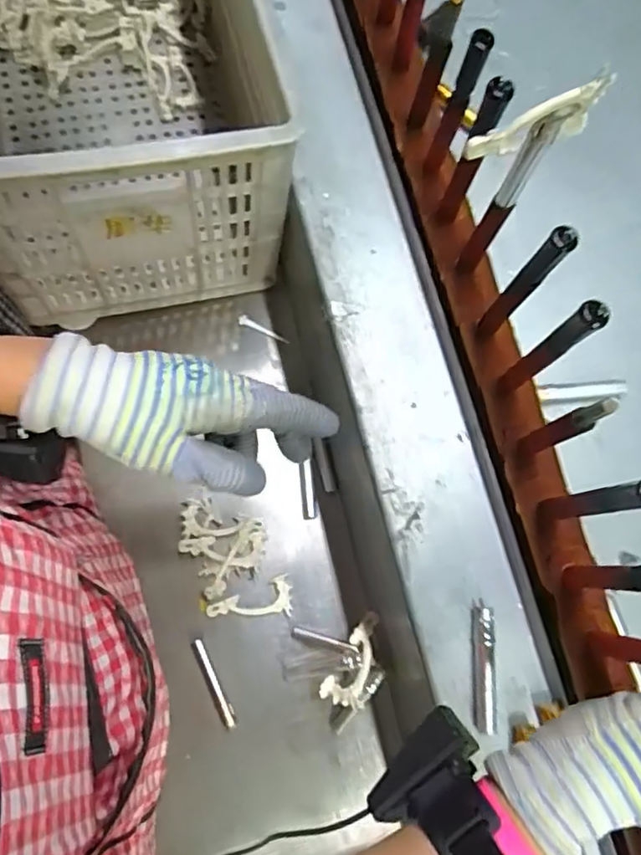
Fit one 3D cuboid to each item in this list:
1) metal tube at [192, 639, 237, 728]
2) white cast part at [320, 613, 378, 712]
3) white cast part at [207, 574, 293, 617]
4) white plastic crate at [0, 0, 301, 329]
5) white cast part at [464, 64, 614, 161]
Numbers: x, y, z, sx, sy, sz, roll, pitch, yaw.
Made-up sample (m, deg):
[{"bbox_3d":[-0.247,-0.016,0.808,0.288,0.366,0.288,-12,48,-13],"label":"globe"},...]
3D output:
[{"bbox_3d":[-0.108,0.261,0.619,0.013,0.012,0.090,-26,79,-7],"label":"metal tube"},{"bbox_3d":[0.029,0.221,0.585,0.041,0.020,0.086,14,77,2],"label":"white cast part"},{"bbox_3d":[-0.074,0.180,0.636,0.086,0.013,0.039,-6,77,-2],"label":"white cast part"},{"bbox_3d":[-0.229,-0.395,0.635,0.335,0.275,0.495,-14,78,-4],"label":"white plastic crate"},{"bbox_3d":[0.123,-0.172,0.344,0.084,0.047,0.009,-22,78,-6],"label":"white cast part"}]

